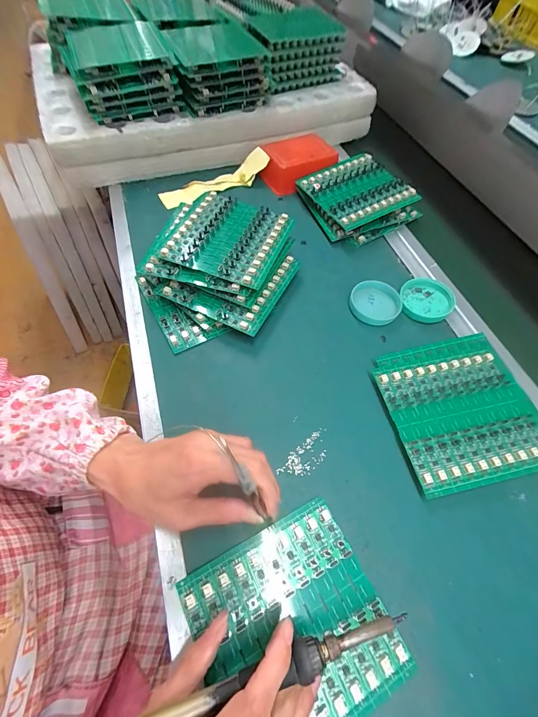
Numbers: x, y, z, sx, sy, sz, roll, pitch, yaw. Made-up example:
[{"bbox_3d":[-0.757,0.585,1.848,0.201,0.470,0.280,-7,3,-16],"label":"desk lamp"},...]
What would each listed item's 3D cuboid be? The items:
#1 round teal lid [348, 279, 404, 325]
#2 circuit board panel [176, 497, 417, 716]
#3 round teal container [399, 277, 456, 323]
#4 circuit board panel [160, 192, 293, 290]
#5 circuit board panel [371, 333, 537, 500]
[{"bbox_3d":[0.135,-0.071,0.396,0.062,0.017,0.057,1,60,-1],"label":"round teal lid"},{"bbox_3d":[0.019,0.206,0.240,0.136,0.009,0.134,-24,63,-14],"label":"circuit board panel"},{"bbox_3d":[0.206,-0.078,0.407,0.062,0.013,0.069,14,60,7],"label":"round teal container"},{"bbox_3d":[-0.049,-0.153,0.389,0.124,0.016,0.134,18,61,9],"label":"circuit board panel"},{"bbox_3d":[0.199,0.052,0.329,0.146,0.019,0.150,-11,60,-7],"label":"circuit board panel"}]

